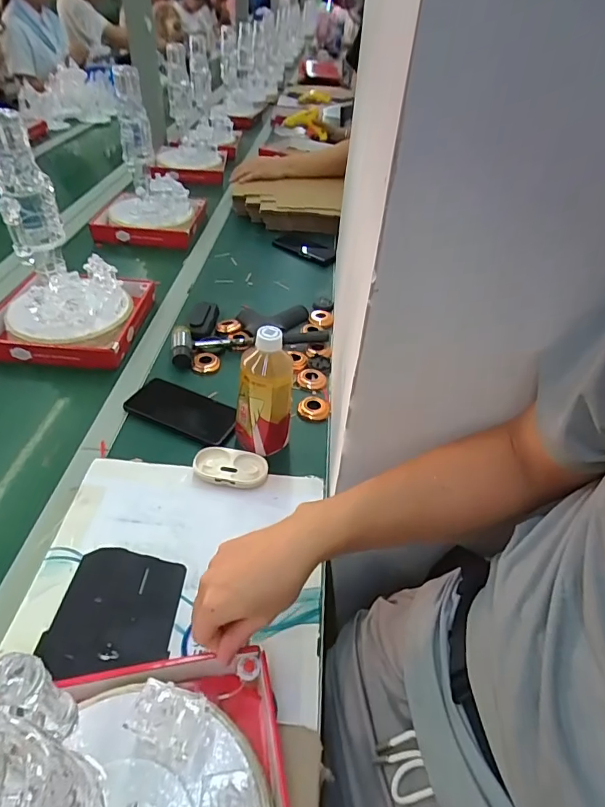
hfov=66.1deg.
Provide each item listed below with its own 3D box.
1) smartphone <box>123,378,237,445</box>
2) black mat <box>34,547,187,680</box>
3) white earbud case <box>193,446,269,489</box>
[{"bbox_3d":[-0.175,0.007,0.689,0.164,0.010,0.080,19,44,14],"label":"smartphone"},{"bbox_3d":[-0.192,0.212,0.482,0.120,0.007,0.127,3,43,-3],"label":"black mat"},{"bbox_3d":[-0.094,0.084,0.612,0.094,0.017,0.054,6,43,0],"label":"white earbud case"}]

